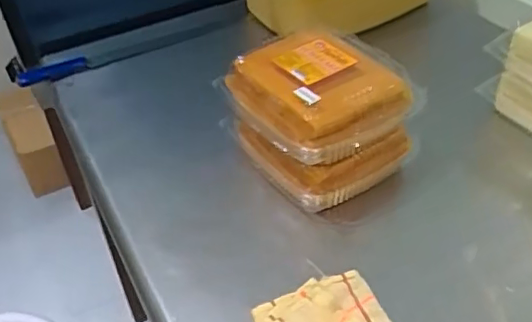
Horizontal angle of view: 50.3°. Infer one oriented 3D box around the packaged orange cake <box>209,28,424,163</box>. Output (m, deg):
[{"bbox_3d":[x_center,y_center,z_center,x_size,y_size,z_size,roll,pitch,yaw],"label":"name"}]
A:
[{"bbox_3d":[0.054,-0.084,0.648,0.157,0.071,0.174,-27,46,-25],"label":"packaged orange cake"}]

